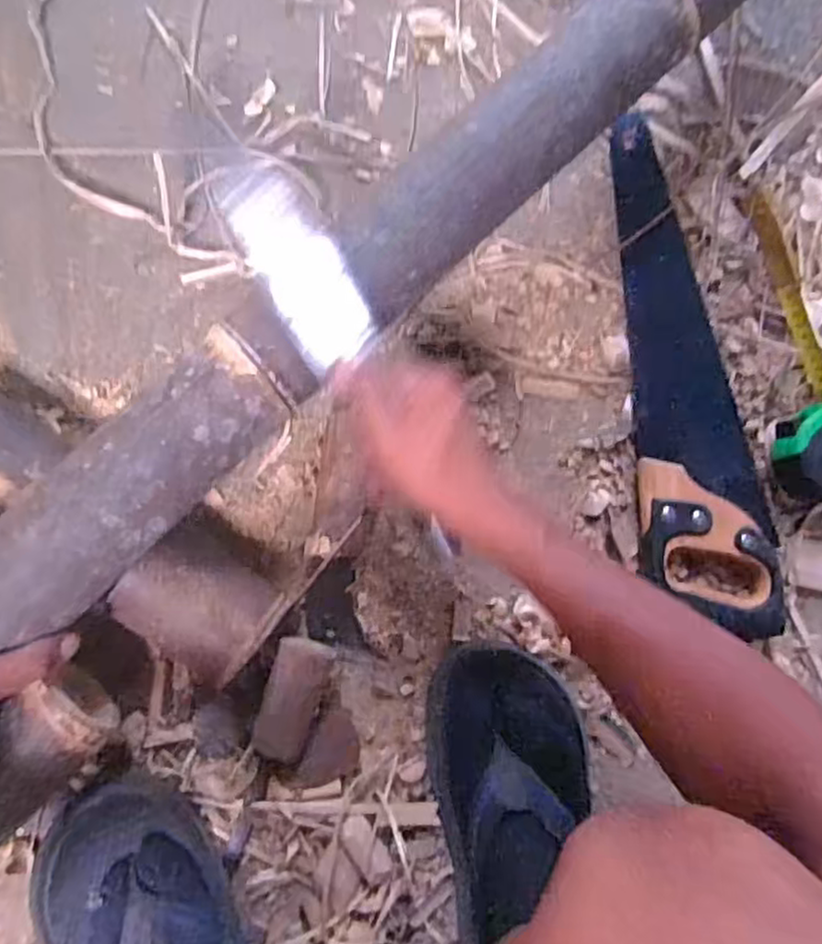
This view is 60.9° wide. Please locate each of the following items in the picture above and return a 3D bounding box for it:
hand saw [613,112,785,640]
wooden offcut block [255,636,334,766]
[{"bbox_3d":[0.244,-0.096,0.600,0.121,0.047,0.456,0,84,-7],"label":"hand saw"},{"bbox_3d":[-0.086,0.166,0.508,0.040,0.020,0.088,17,83,-3],"label":"wooden offcut block"}]

